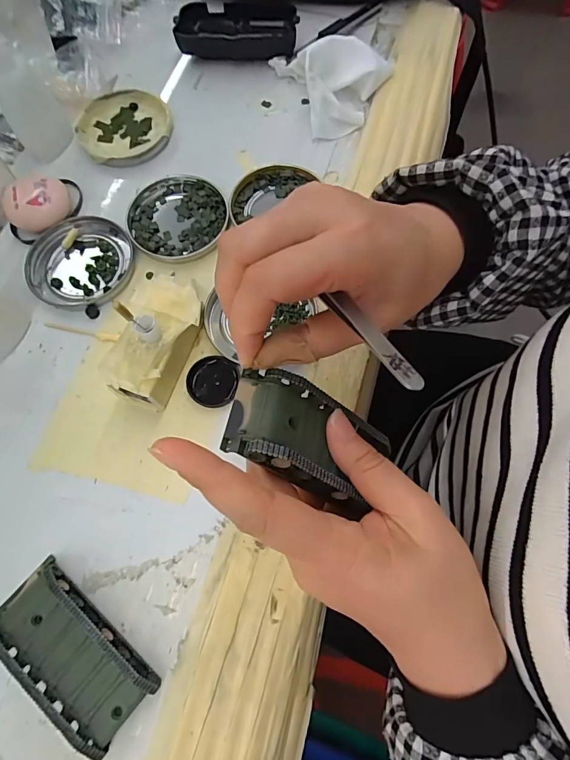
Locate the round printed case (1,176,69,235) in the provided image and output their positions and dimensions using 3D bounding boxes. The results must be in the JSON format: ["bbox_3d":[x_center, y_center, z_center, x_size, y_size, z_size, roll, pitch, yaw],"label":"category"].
[{"bbox_3d":[-0.196,-0.139,0.322,0.048,0.022,0.039,-2,70,1],"label":"round printed case"}]

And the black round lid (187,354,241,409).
[{"bbox_3d":[-0.049,0.001,0.282,0.033,0.005,0.036,0,71,0],"label":"black round lid"}]

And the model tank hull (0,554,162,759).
[{"bbox_3d":[-0.119,0.149,0.225,0.096,0.020,0.045,37,75,12],"label":"model tank hull"}]

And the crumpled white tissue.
[{"bbox_3d":[0.041,-0.255,0.353,0.101,0.035,0.084,1,71,2],"label":"crumpled white tissue"}]

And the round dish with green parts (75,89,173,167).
[{"bbox_3d":[-0.140,-0.223,0.360,0.078,0.012,0.075,-1,70,2],"label":"round dish with green parts"}]

